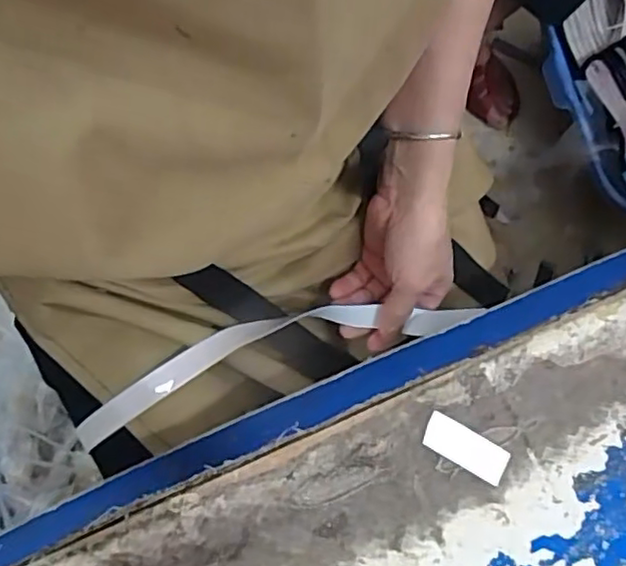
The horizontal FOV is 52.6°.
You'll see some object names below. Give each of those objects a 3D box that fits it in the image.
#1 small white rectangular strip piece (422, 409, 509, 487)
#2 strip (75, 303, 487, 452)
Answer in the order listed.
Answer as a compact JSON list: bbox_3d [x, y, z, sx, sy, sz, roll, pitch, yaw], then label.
[{"bbox_3d":[0.083,0.090,0.344,0.047,0.004,0.019,30,78,7],"label":"small white rectangular strip piece"},{"bbox_3d":[-0.027,0.051,0.466,0.295,0.025,0.051,-15,77,-7],"label":"strip"}]

